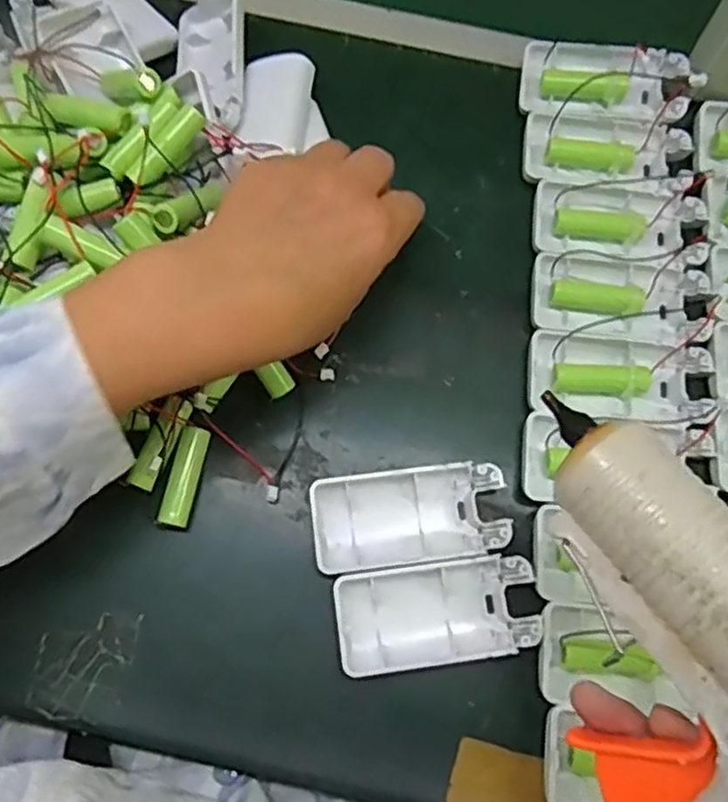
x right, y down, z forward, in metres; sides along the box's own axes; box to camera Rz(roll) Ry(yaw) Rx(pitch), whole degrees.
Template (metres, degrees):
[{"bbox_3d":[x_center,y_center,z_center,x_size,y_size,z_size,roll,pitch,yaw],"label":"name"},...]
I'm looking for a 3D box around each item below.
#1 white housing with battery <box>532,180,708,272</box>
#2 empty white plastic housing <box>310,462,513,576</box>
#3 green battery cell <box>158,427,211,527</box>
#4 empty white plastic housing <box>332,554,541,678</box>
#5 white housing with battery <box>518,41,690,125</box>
[{"bbox_3d":[0.140,-0.096,0.386,0.092,0.014,0.045,9,74,0],"label":"white housing with battery"},{"bbox_3d":[0.022,0.057,0.344,0.093,0.013,0.046,-7,74,-4],"label":"empty white plastic housing"},{"bbox_3d":[-0.089,0.038,0.349,0.013,0.012,0.050,14,74,2],"label":"green battery cell"},{"bbox_3d":[0.035,0.101,0.332,0.092,0.013,0.045,-6,74,-4],"label":"empty white plastic housing"},{"bbox_3d":[0.140,-0.186,0.409,0.092,0.015,0.043,7,74,-1],"label":"white housing with battery"}]

